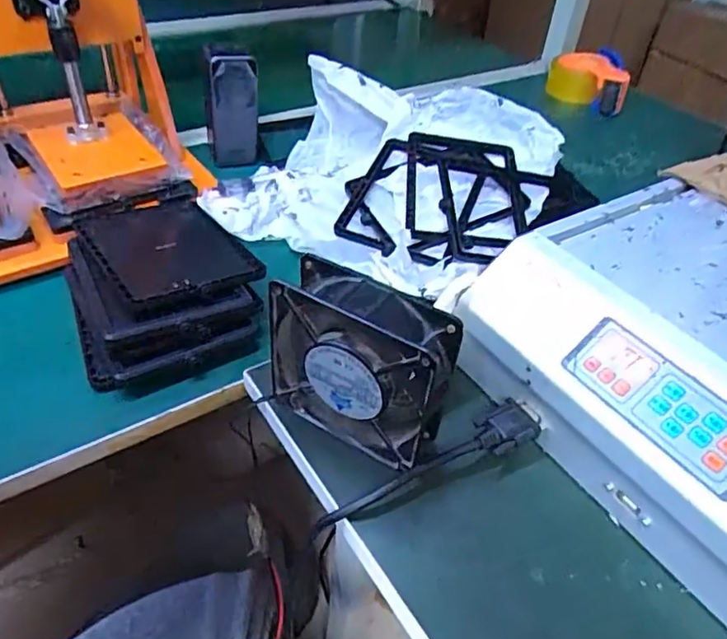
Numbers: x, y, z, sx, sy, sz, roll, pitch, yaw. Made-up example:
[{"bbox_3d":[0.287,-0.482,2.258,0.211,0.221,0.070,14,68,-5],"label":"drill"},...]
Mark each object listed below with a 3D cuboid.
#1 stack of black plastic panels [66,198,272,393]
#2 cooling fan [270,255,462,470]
[{"bbox_3d":[-0.181,-0.042,0.525,0.151,0.052,0.216,-16,46,-22],"label":"stack of black plastic panels"},{"bbox_3d":[-0.004,0.033,0.391,0.122,0.117,0.047,22,45,18],"label":"cooling fan"}]

